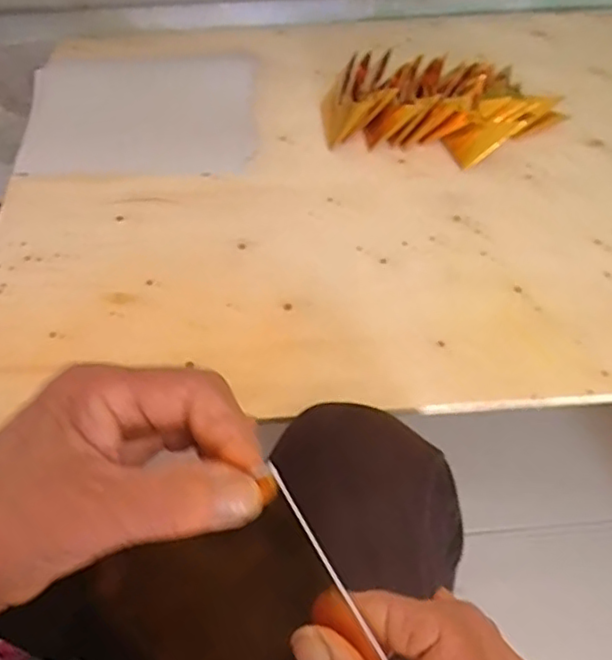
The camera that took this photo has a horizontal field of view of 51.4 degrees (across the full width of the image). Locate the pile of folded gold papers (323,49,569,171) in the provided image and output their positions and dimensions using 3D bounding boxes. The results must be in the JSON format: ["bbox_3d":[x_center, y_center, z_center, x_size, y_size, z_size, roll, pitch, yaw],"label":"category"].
[{"bbox_3d":[0.156,-0.253,0.715,0.266,0.045,0.157,-1,53,-1],"label":"pile of folded gold papers"}]

